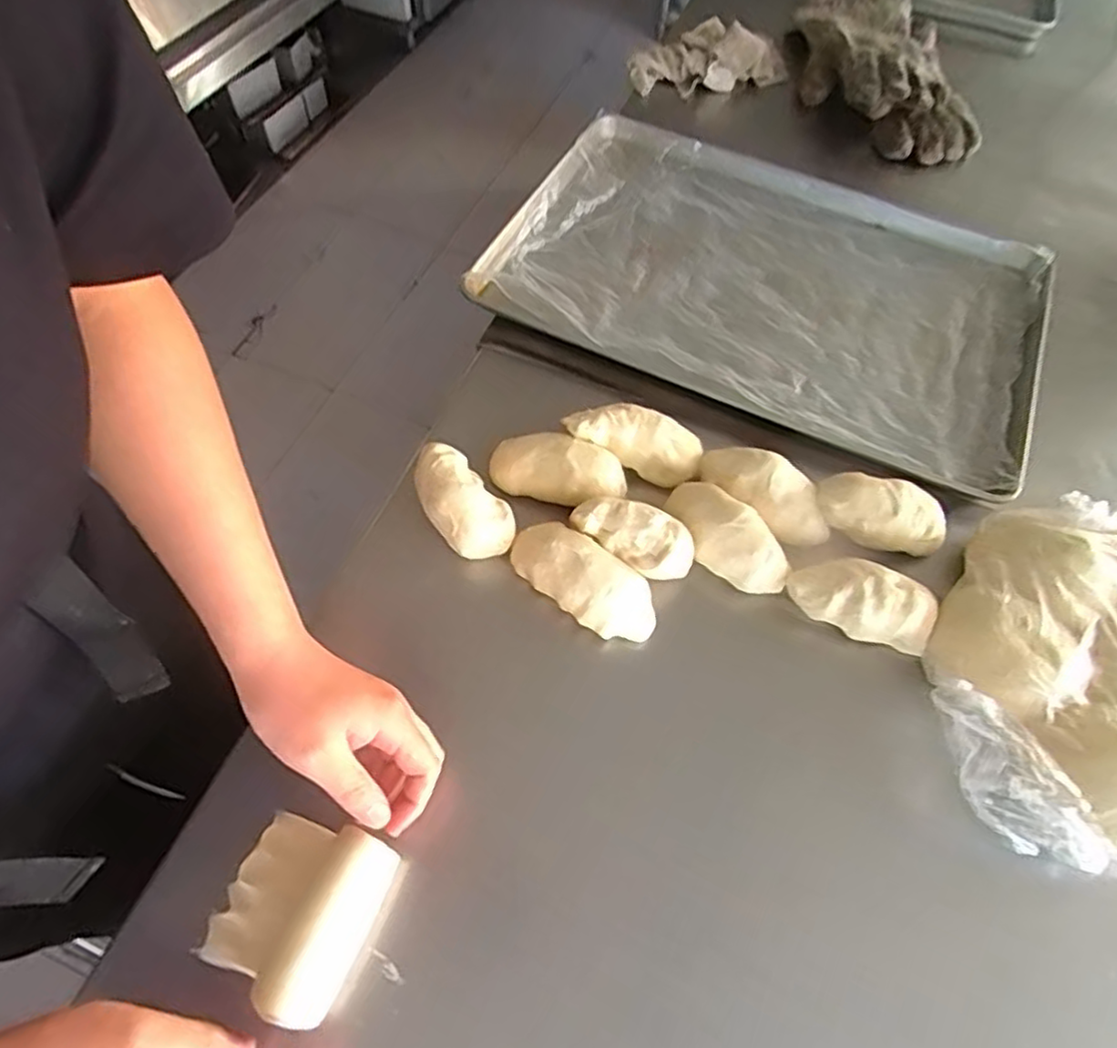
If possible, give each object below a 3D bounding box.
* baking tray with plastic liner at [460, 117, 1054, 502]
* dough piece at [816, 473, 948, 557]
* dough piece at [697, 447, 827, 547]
[{"bbox_3d":[0.238,-0.283,0.780,0.580,0.040,0.395,23,62,11],"label":"baking tray with plastic liner"},{"bbox_3d":[0.289,-0.010,0.611,0.118,0.051,0.061,13,61,6],"label":"dough piece"},{"bbox_3d":[0.190,-0.027,0.623,0.131,0.051,0.069,31,64,15],"label":"dough piece"}]

